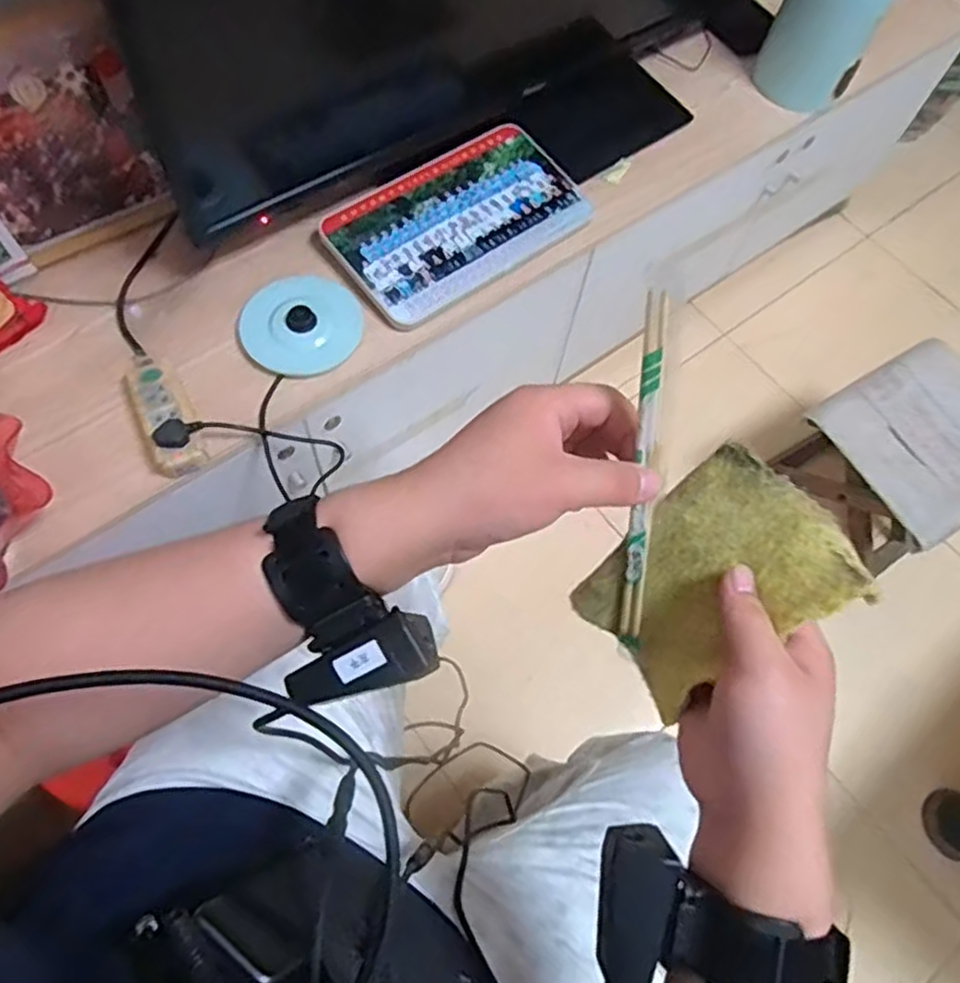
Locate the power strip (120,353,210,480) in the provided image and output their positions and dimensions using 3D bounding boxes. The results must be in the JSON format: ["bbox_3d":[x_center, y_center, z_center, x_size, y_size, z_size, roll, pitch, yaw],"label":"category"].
[{"bbox_3d":[-0.373,-0.090,0.822,0.060,0.043,0.156,-26,70,-12],"label":"power strip"}]

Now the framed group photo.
[{"bbox_3d":[-0.027,-0.378,0.973,0.356,0.012,0.193,-36,84,-18],"label":"framed group photo"}]

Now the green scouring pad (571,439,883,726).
[{"bbox_3d":[0.117,0.048,0.367,0.130,0.031,0.091,-45,78,25],"label":"green scouring pad"}]

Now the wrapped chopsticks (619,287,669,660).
[{"bbox_3d":[0.083,0.000,0.358,0.011,0.200,0.006,-3,27,-3],"label":"wrapped chopsticks"}]

